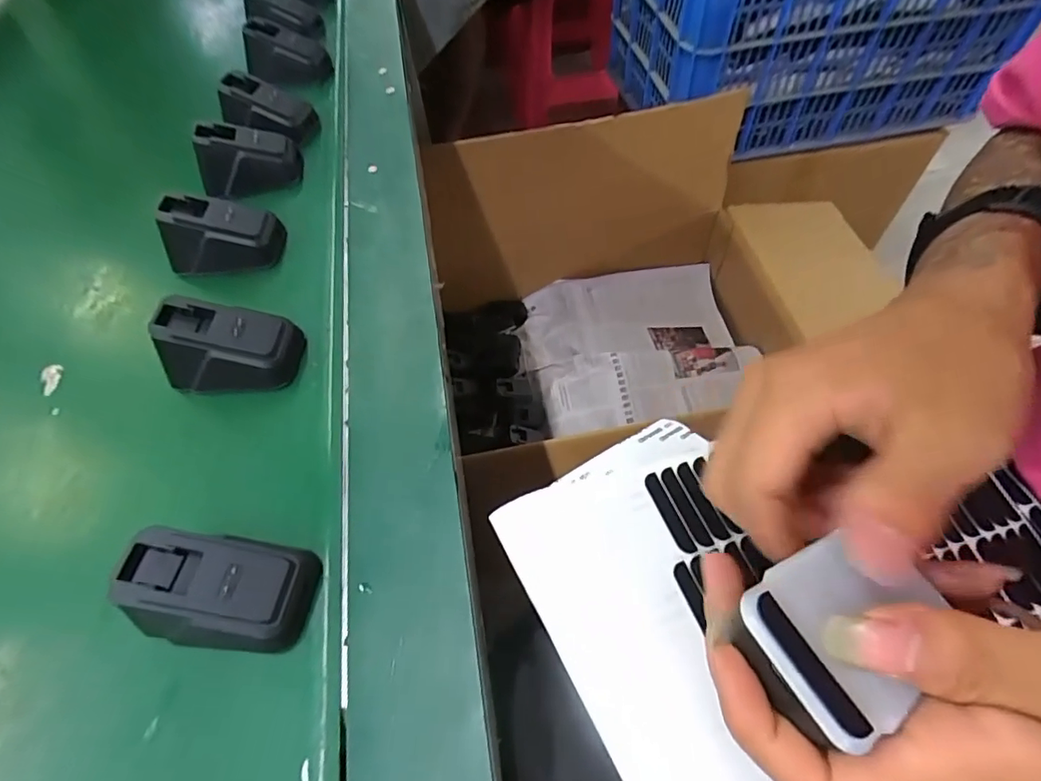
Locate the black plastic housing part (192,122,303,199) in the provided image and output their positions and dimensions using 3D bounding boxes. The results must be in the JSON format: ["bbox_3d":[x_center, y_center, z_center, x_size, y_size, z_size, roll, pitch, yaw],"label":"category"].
[{"bbox_3d":[-0.204,-0.175,0.394,0.069,0.045,0.031,-13,58,-5],"label":"black plastic housing part"}]

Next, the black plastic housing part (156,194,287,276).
[{"bbox_3d":[-0.193,-0.102,0.341,0.070,0.036,0.037,-1,57,4],"label":"black plastic housing part"}]

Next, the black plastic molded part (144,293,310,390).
[{"bbox_3d":[-0.157,-0.025,0.285,0.065,0.038,0.037,-1,57,3],"label":"black plastic molded part"}]

